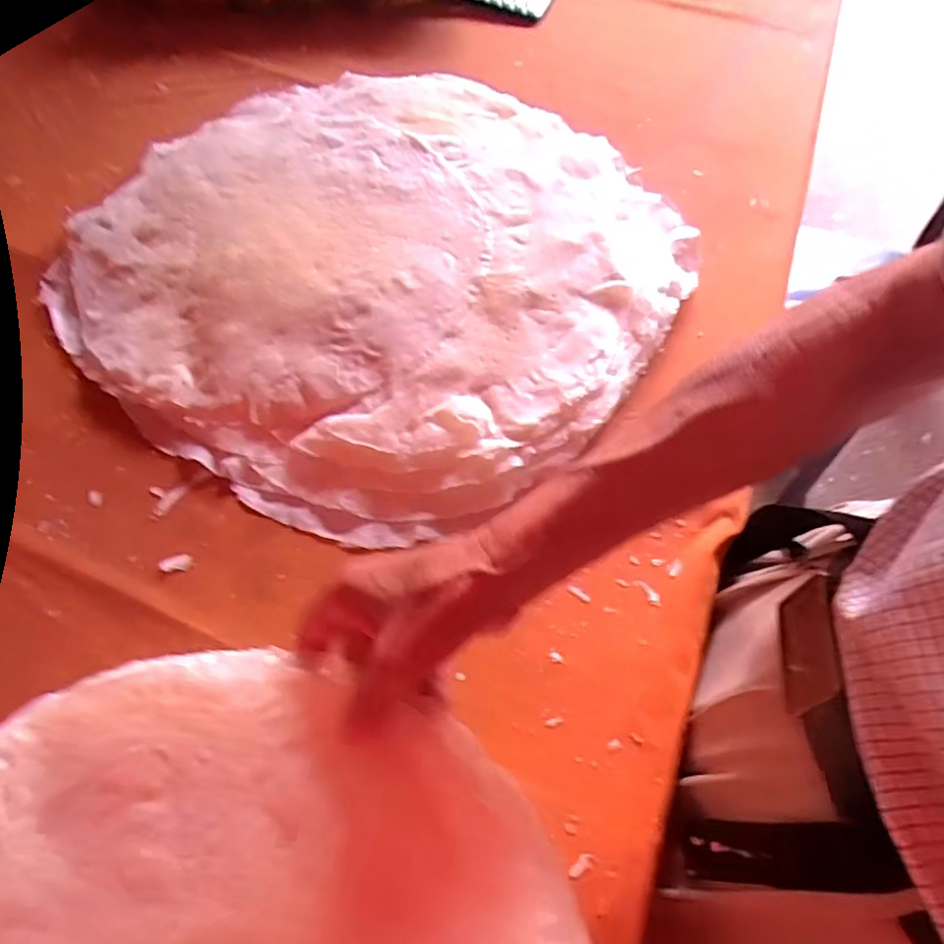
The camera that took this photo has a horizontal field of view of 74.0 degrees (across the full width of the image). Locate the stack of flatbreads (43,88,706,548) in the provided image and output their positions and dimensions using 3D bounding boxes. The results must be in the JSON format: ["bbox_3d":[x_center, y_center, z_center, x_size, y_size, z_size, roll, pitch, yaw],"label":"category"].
[{"bbox_3d":[-0.084,-0.216,0.594,0.529,0.058,0.523,30,63,14],"label":"stack of flatbreads"}]

